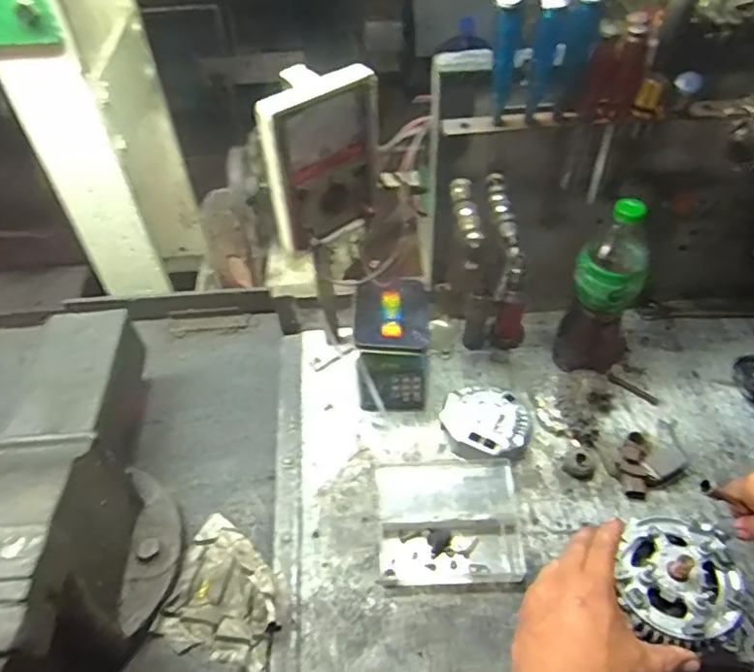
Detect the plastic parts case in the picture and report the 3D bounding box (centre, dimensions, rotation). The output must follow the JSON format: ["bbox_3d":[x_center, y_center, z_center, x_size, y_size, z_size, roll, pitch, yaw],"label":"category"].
[{"bbox_3d":[0.084,0.214,0.730,0.160,0.028,0.141,-1,49,1],"label":"plastic parts case"}]

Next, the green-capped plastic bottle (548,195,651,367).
[{"bbox_3d":[0.293,-0.057,0.782,0.090,0.273,0.099,21,53,19],"label":"green-capped plastic bottle"}]

